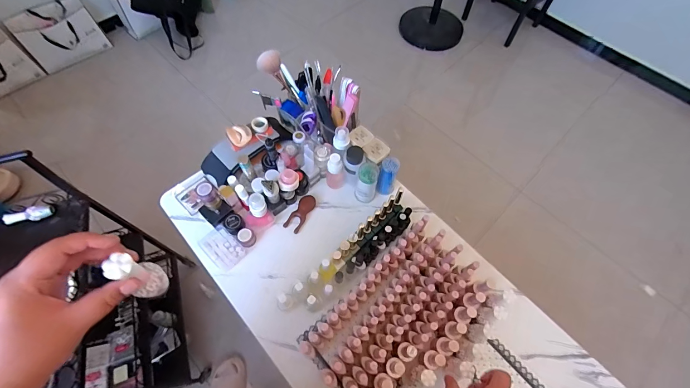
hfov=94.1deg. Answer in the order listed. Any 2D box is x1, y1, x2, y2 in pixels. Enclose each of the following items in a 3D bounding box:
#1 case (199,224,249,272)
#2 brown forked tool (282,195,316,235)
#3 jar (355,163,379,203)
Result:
[{"bbox_3d":[-0.255,0.112,0.672,0.085,0.022,0.062,37,67,16],"label":"case"},{"bbox_3d":[-0.097,0.041,0.715,0.036,0.014,0.090,29,65,12],"label":"brown forked tool"},{"bbox_3d":[0.049,-0.022,0.705,0.044,0.101,0.042,1,63,-2],"label":"jar"}]

